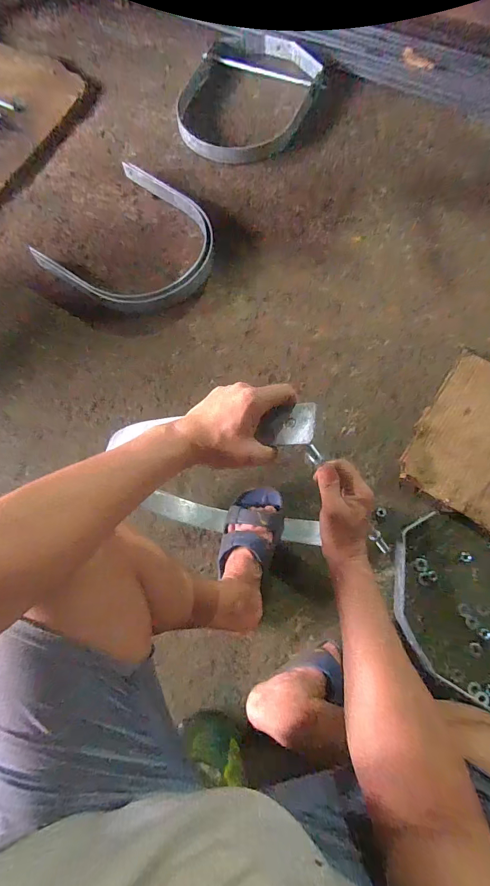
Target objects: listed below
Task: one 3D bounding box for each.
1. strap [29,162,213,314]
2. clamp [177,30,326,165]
[{"bbox_3d":[-0.292,-0.542,0.998,0.429,0.044,0.386,36,77,10],"label":"strap"},{"bbox_3d":[0.009,-1.109,1.157,0.405,0.049,0.553,26,76,7],"label":"clamp"}]

